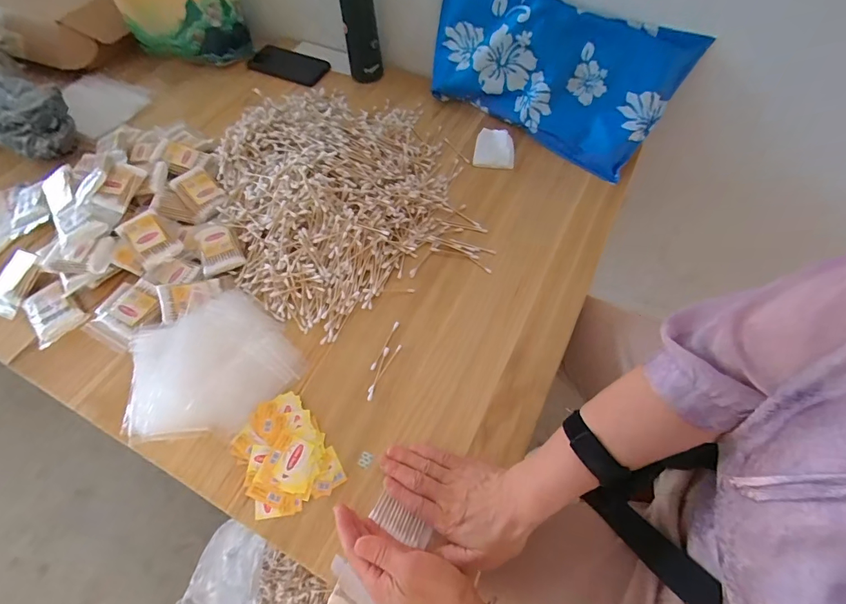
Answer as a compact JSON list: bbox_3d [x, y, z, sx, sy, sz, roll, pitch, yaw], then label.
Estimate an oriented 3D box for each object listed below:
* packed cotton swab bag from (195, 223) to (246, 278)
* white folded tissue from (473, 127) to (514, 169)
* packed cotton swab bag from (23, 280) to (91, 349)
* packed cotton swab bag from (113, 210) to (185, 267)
[{"bbox_3d":[-0.281,-0.078,0.551,0.053,0.014,0.074,-22,68,-10],"label":"packed cotton swab bag"},{"bbox_3d":[0.115,-0.248,0.646,0.062,0.011,0.068,6,71,13],"label":"white folded tissue"},{"bbox_3d":[-0.481,0.013,0.524,0.075,0.015,0.060,42,72,16],"label":"packed cotton swab bag"},{"bbox_3d":[-0.370,-0.086,0.544,0.053,0.015,0.069,-38,95,-13],"label":"packed cotton swab bag"}]

